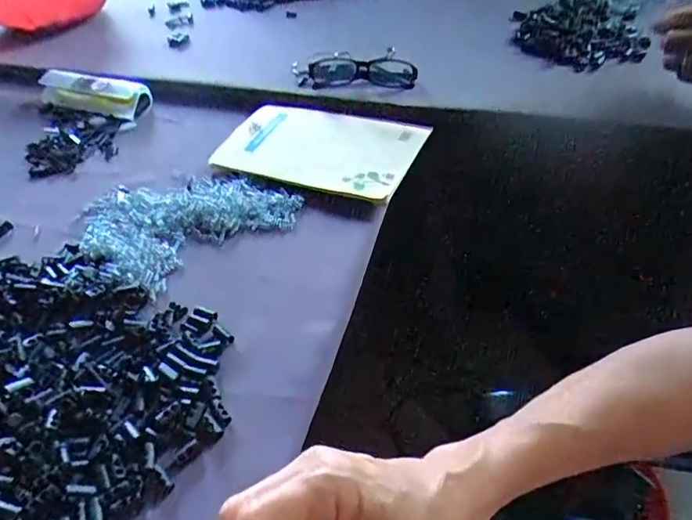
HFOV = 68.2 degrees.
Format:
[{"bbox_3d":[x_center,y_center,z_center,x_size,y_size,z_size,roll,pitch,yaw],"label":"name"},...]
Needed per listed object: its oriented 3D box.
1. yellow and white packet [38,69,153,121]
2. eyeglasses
[{"bbox_3d":[-0.317,-0.208,0.643,0.147,0.034,0.044,11,48,17],"label":"yellow and white packet"},{"bbox_3d":[0.017,-0.230,0.626,0.138,0.031,0.044,7,47,13],"label":"eyeglasses"}]

